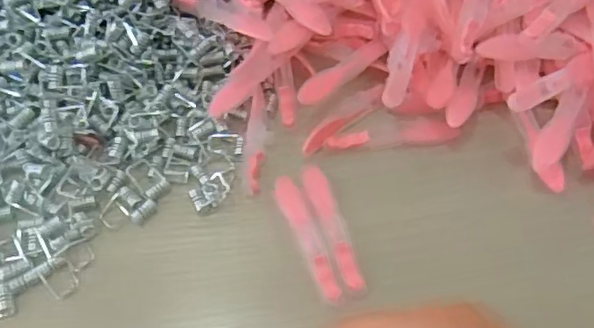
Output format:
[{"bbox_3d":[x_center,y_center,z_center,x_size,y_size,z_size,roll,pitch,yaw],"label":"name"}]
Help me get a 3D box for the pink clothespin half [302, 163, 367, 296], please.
[{"bbox_3d":[0.019,0.033,0.310,0.013,0.004,0.077,-14,61,-9],"label":"pink clothespin half"}]

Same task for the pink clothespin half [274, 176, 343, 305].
[{"bbox_3d":[0.006,0.038,0.310,0.013,0.004,0.075,-18,61,-11],"label":"pink clothespin half"}]

